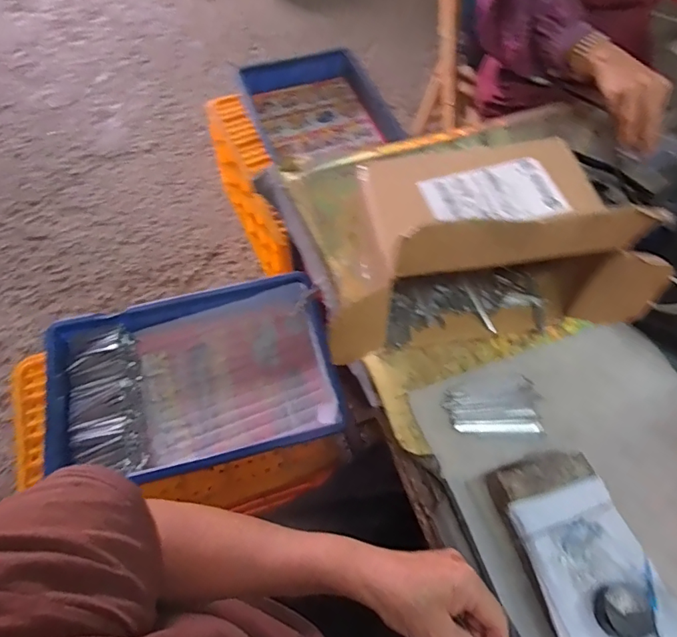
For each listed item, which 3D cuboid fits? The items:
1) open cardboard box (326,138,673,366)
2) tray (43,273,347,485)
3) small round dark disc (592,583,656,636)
[{"bbox_3d":[0.146,-0.080,0.508,0.331,0.203,0.176,-8,62,-6],"label":"open cardboard box"},{"bbox_3d":[-0.232,0.102,0.792,0.435,0.076,0.299,-16,64,-11],"label":"tray"},{"bbox_3d":[0.226,0.232,0.385,0.037,0.019,0.035,1,61,-1],"label":"small round dark disc"}]

